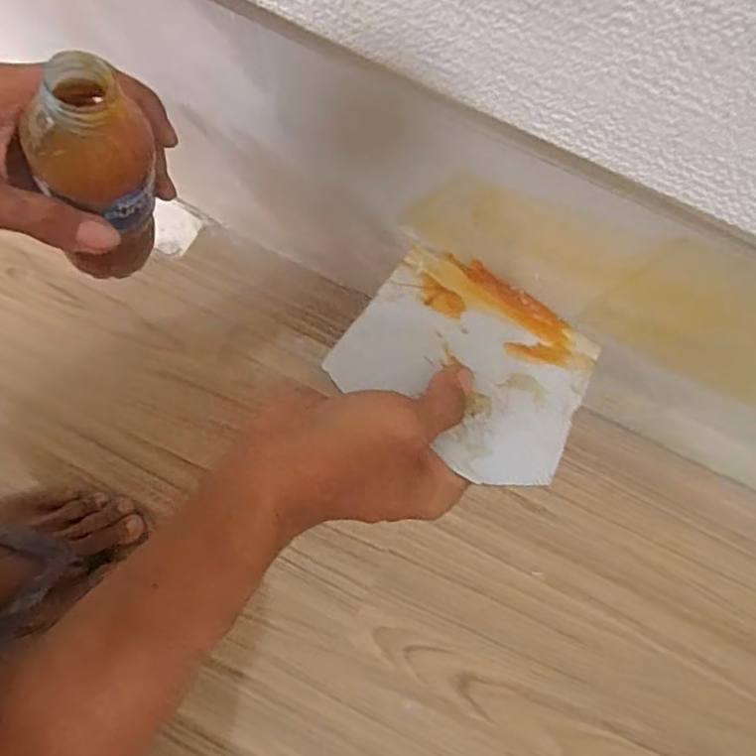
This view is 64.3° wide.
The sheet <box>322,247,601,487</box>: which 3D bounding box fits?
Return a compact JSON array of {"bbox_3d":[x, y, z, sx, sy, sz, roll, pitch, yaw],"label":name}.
[{"bbox_3d":[0.050,-0.011,0.324,0.125,0.008,0.122,30,55,7],"label":"sheet"}]

